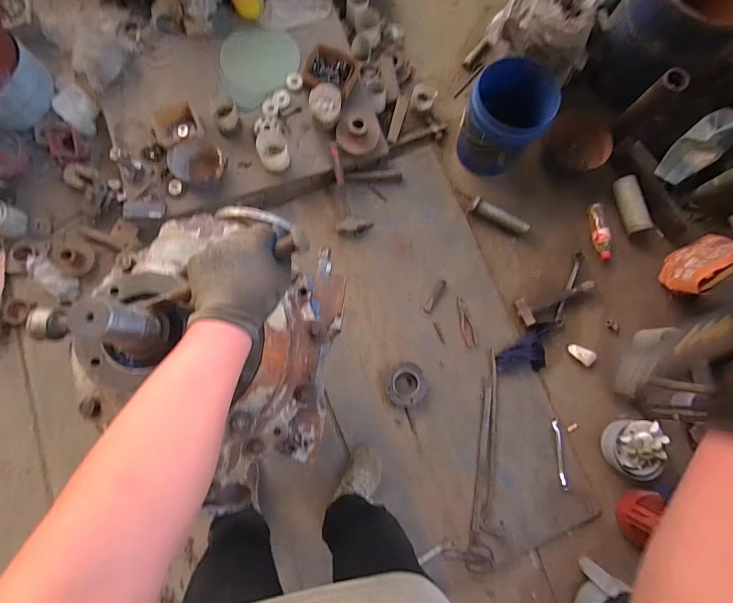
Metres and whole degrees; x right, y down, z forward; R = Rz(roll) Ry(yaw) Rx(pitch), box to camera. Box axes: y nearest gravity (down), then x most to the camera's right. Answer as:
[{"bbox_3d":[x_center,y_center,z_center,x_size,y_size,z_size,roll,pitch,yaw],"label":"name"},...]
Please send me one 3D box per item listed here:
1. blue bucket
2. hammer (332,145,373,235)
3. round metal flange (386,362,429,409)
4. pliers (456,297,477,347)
[{"bbox_3d":[0.511,-0.681,1.410,0.312,0.279,0.289,1,81,-4],"label":"blue bucket"},{"bbox_3d":[-0.063,-0.412,1.423,0.134,0.087,0.324,-9,82,-5],"label":"hammer"},{"bbox_3d":[0.140,0.298,1.358,0.144,0.043,0.153,1,81,-4],"label":"round metal flange"},{"bbox_3d":[0.371,0.076,1.419,0.051,0.011,0.189,-13,82,-6],"label":"pliers"}]

